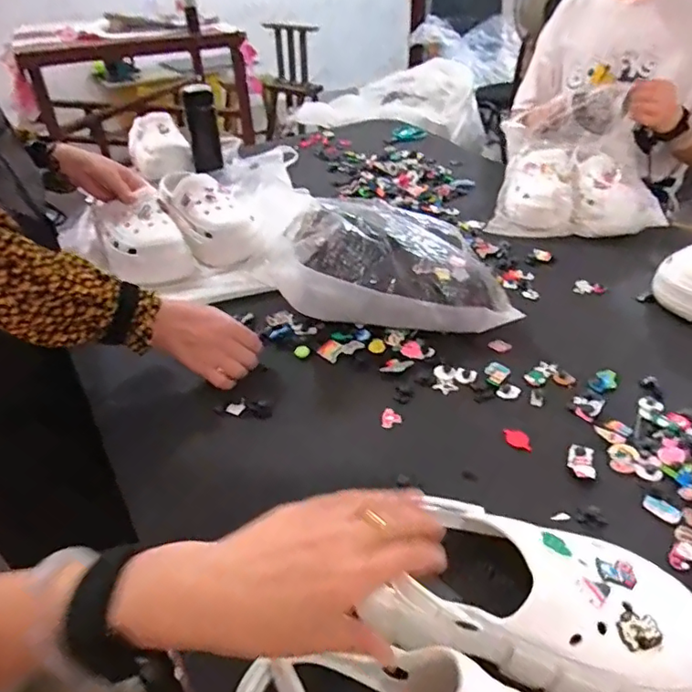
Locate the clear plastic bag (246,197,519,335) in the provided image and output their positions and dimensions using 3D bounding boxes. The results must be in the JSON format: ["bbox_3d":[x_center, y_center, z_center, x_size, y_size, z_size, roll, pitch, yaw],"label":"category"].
[{"bbox_3d":[0.064,-0.118,0.760,0.305,0.134,0.213,0,37,3],"label":"clear plastic bag"}]

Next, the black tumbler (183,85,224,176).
[{"bbox_3d":[-0.285,-0.431,1.084,0.058,0.152,0.057,-10,38,-10],"label":"black tumbler"}]

